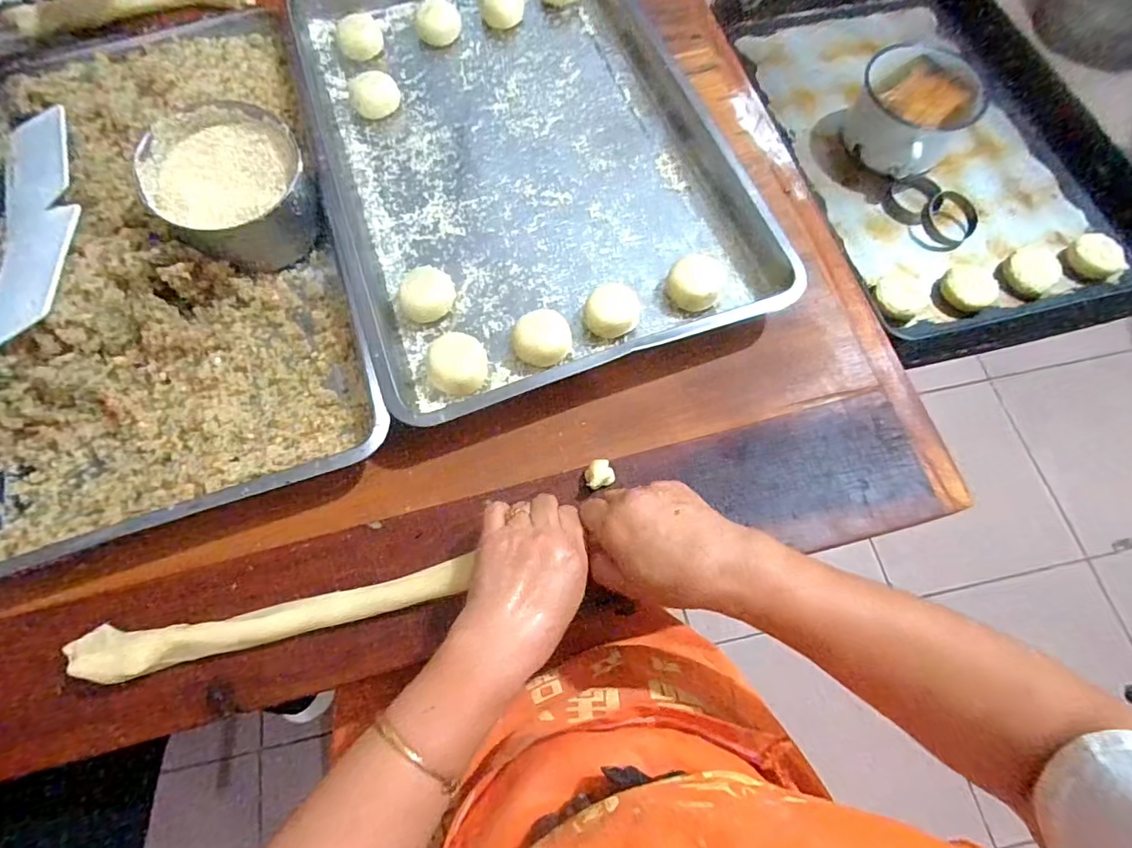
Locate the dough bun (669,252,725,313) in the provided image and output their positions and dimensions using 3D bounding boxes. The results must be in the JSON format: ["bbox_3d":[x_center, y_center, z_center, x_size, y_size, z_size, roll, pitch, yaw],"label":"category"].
[{"bbox_3d":[0.123,-0.133,0.516,0.049,0.035,0.049,0,69,1],"label":"dough bun"}]

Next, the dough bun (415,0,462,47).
[{"bbox_3d":[-0.154,-0.486,0.657,0.052,0.026,0.052,-7,69,-2],"label":"dough bun"}]

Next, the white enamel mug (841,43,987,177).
[{"bbox_3d":[0.435,-0.400,0.704,0.147,0.081,0.137,0,69,1],"label":"white enamel mug"}]

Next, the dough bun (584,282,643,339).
[{"bbox_3d":[0.044,-0.104,0.509,0.050,0.031,0.045,2,69,2],"label":"dough bun"}]

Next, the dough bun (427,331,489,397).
[{"bbox_3d":[-0.096,-0.054,0.486,0.048,0.029,0.052,0,69,1],"label":"dough bun"}]

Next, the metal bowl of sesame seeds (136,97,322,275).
[{"bbox_3d":[-0.314,-0.220,0.528,0.129,0.094,0.132,0,69,1],"label":"metal bowl of sesame seeds"}]

